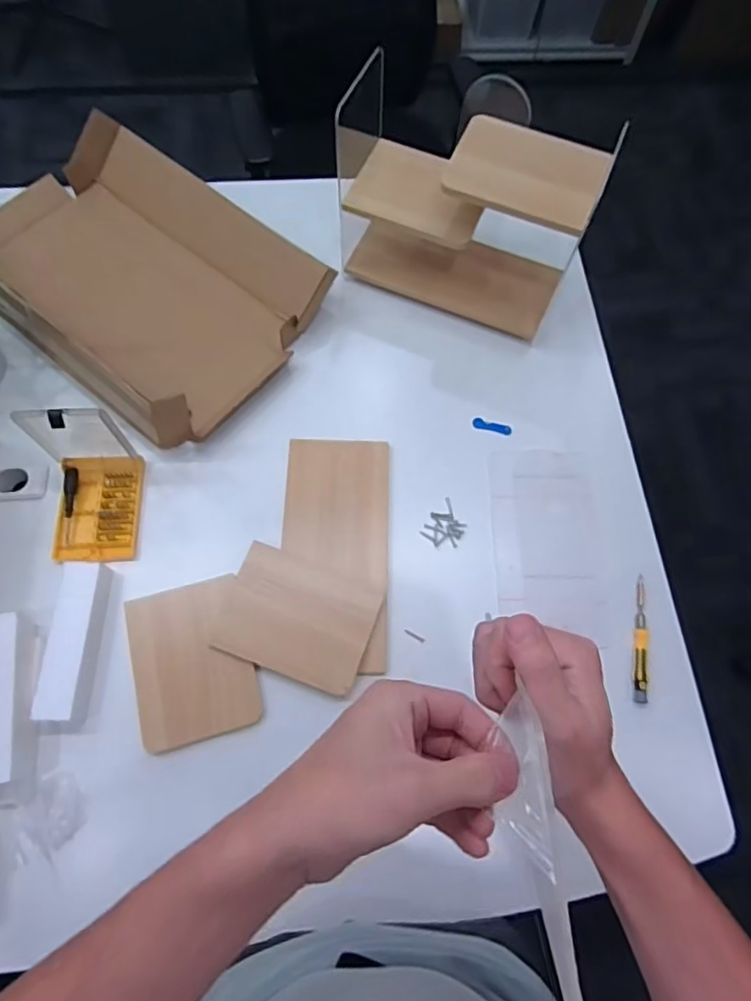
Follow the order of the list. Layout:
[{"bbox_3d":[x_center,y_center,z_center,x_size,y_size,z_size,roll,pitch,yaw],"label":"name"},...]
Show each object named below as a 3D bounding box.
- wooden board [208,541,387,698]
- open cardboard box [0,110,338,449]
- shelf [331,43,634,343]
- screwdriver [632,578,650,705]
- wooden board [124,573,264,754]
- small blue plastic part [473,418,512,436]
[{"bbox_3d":[-0.106,0.160,0.786,0.204,0.015,0.156,20,69,6],"label":"wooden board"},{"bbox_3d":[-0.401,-0.380,0.953,0.576,0.116,0.403,35,71,11],"label":"open cardboard box"},{"bbox_3d":[0.139,-0.440,0.868,0.382,0.261,0.175,23,69,7],"label":"shelf"},{"bbox_3d":[0.371,0.194,0.793,0.019,0.015,0.171,8,68,1],"label":"screwdriver"},{"bbox_3d":[-0.250,0.216,0.764,0.154,0.016,0.201,-15,70,-8],"label":"wooden board"},{"bbox_3d":[0.189,-0.119,0.921,0.062,0.006,0.018,21,83,11],"label":"small blue plastic part"}]

